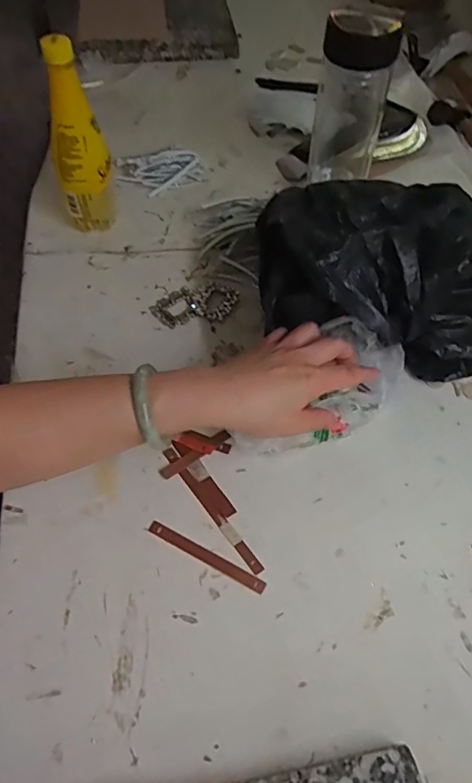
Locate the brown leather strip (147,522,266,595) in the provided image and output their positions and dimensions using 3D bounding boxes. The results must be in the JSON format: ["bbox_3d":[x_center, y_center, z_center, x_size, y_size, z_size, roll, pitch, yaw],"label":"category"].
[{"bbox_3d":[-0.025,0.137,0.438,0.108,0.004,0.011,24,59,14],"label":"brown leather strip"}]

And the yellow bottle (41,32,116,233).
[{"bbox_3d":[-0.177,-0.276,0.589,0.058,0.204,0.059,-12,58,-9],"label":"yellow bottle"}]

